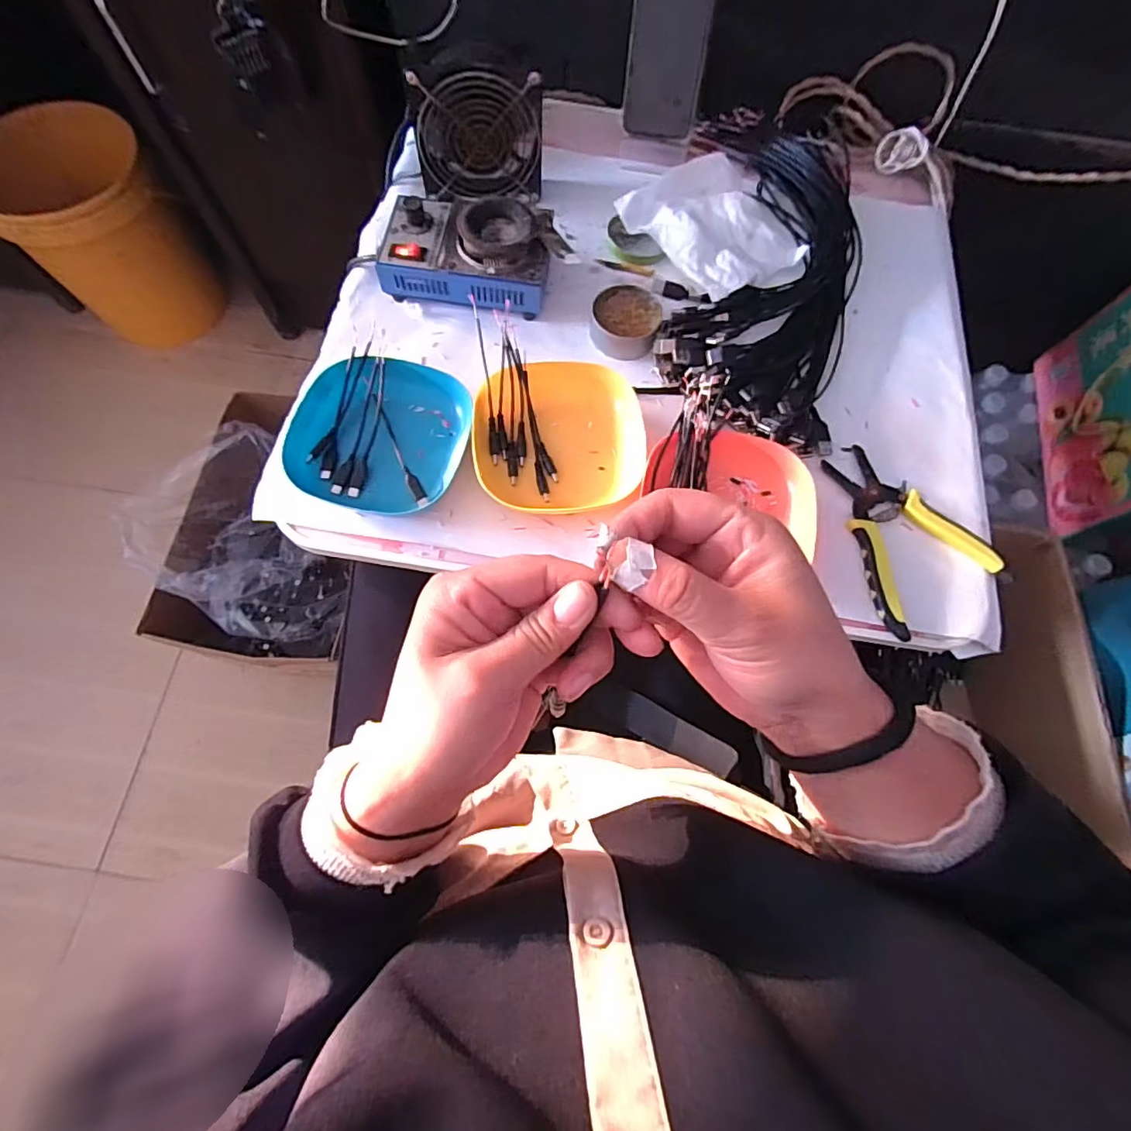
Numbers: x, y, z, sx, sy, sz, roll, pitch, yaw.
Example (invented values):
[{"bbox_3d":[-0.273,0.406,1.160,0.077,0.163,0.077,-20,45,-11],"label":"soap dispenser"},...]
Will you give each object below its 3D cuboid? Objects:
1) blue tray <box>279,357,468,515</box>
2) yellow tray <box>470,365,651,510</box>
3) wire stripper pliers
[{"bbox_3d":[-0.154,-0.111,0.447,0.136,0.023,0.130,10,71,1],"label":"blue tray"},{"bbox_3d":[-0.007,-0.115,0.457,0.137,0.022,0.140,-5,72,-4],"label":"yellow tray"},{"bbox_3d":[0.292,-0.028,0.451,0.108,0.015,0.162,-9,72,-5],"label":"wire stripper pliers"}]

